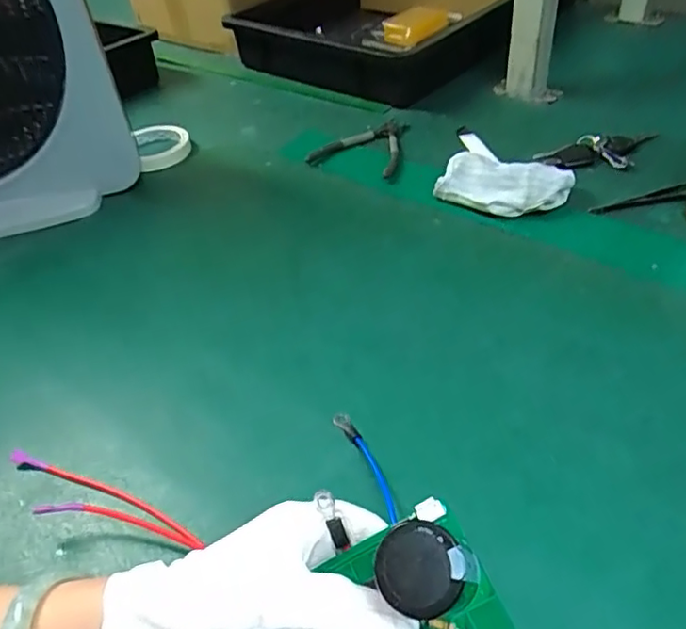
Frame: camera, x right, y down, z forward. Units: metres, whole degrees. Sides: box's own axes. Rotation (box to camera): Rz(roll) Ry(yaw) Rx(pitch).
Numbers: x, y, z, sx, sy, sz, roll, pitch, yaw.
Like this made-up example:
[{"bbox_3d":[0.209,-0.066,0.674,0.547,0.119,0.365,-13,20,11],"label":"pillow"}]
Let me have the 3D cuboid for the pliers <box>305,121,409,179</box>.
[{"bbox_3d":[0.033,-0.206,0.701,0.108,0.013,0.140,15,46,23],"label":"pliers"}]

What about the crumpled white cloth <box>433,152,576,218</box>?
[{"bbox_3d":[0.159,-0.126,0.580,0.122,0.035,0.069,15,46,22],"label":"crumpled white cloth"}]

